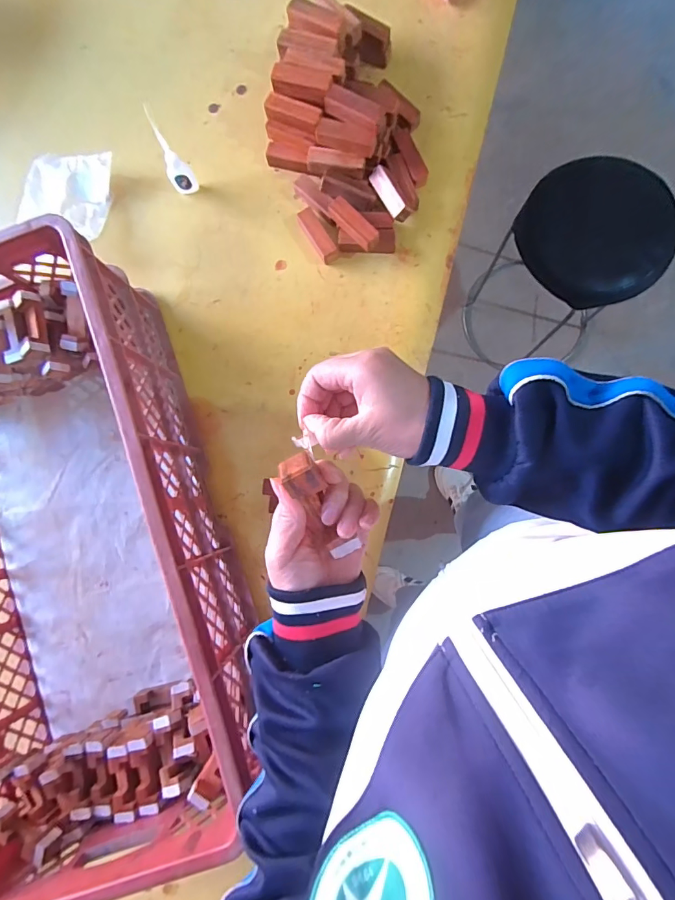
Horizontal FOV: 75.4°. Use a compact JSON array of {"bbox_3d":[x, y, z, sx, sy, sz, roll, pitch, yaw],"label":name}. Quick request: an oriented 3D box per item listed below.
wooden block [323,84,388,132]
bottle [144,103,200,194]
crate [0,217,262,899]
[{"bbox_3d":[0.022,-0.429,0.549,0.081,0.017,0.027,29,87,6],"label":"wooden block"},{"bbox_3d":[-0.224,-0.397,0.589,0.034,0.123,0.027,-37,83,0],"label":"bottle"},{"bbox_3d":[-0.319,0.111,0.510,0.326,0.177,0.645,-20,83,2],"label":"crate"}]

